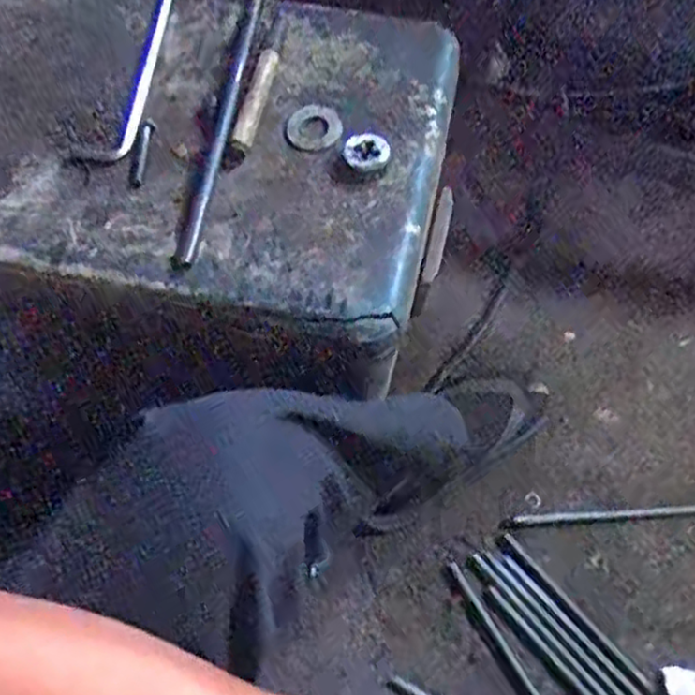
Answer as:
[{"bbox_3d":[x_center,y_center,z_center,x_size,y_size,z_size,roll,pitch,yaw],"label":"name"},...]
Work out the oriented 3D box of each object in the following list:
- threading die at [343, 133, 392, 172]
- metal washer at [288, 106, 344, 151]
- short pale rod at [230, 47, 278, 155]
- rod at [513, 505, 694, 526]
[{"bbox_3d":[0.014,-0.145,0.528,0.034,0.007,0.033,-4,62,-7],"label":"threading die"},{"bbox_3d":[-0.025,-0.170,0.550,0.040,0.005,0.047,22,62,7],"label":"metal washer"},{"bbox_3d":[-0.071,-0.192,0.547,0.015,0.010,0.097,12,61,2],"label":"short pale rod"},{"bbox_3d":[0.328,0.185,0.793,0.284,0.015,0.012,-1,62,-6],"label":"rod"}]

